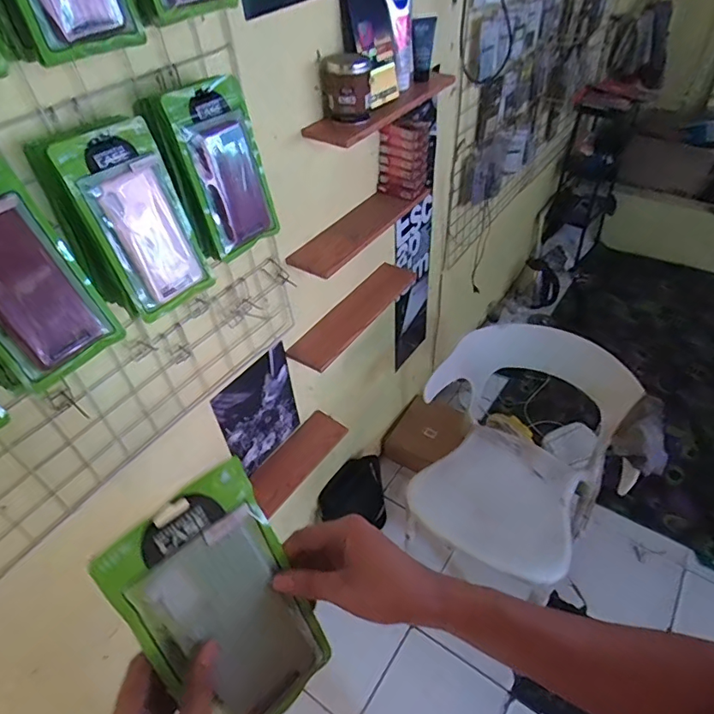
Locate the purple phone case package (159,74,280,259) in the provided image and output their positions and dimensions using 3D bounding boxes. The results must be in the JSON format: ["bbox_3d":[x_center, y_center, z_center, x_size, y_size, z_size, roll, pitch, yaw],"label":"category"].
[{"bbox_3d":[-0.165,-0.246,0.657,0.115,0.206,0.019,-37,39,-29],"label":"purple phone case package"}]

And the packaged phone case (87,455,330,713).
[{"bbox_3d":[-0.091,0.187,0.365,0.110,0.194,0.010,-34,20,-34],"label":"packaged phone case"}]

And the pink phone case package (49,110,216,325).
[{"bbox_3d":[-0.249,-0.156,0.589,0.015,0.207,0.111,16,46,44],"label":"pink phone case package"}]

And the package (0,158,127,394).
[{"bbox_3d":[-0.335,-0.078,0.492,0.012,0.209,0.113,2,38,46],"label":"package"}]

